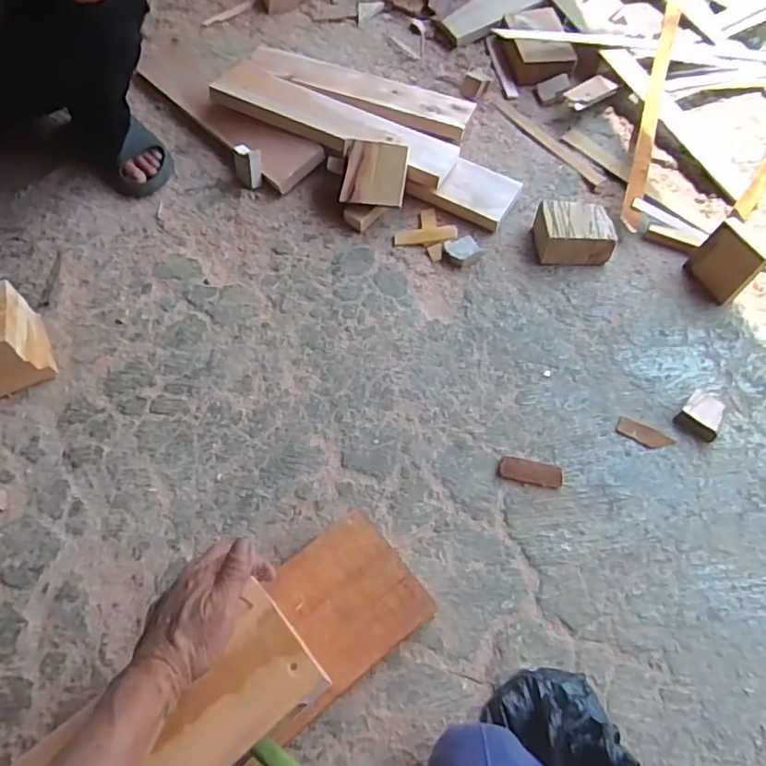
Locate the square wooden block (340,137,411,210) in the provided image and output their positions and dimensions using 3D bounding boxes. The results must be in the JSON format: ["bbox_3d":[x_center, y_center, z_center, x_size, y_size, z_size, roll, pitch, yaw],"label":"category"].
[{"bbox_3d":[-0.015,-0.365,0.982,0.109,0.017,0.105,8,105,2],"label":"square wooden block"}]

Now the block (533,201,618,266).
[{"bbox_3d":[0.336,-0.265,0.997,0.127,0.069,0.115,1,62,-3],"label":"block"}]

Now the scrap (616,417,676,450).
[{"bbox_3d":[0.390,0.077,0.834,0.079,0.009,0.031,27,64,11],"label":"scrap"}]

